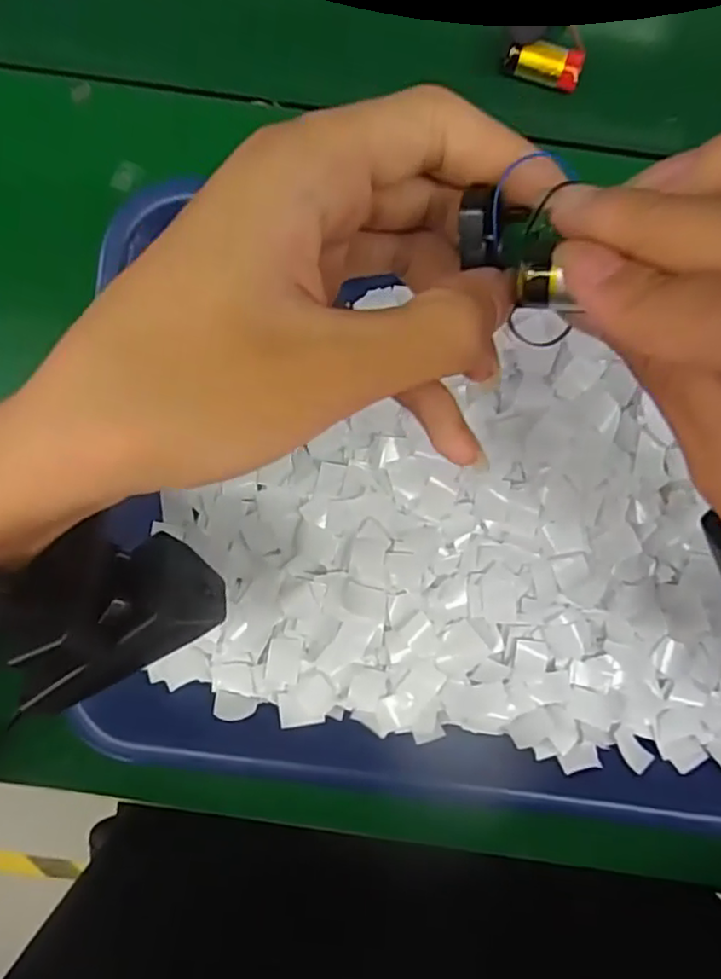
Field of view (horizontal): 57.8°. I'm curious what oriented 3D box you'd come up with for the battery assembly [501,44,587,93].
[{"bbox_3d":[0.083,-0.193,0.297,0.035,0.010,0.013,13,91,1],"label":"battery assembly"}]

